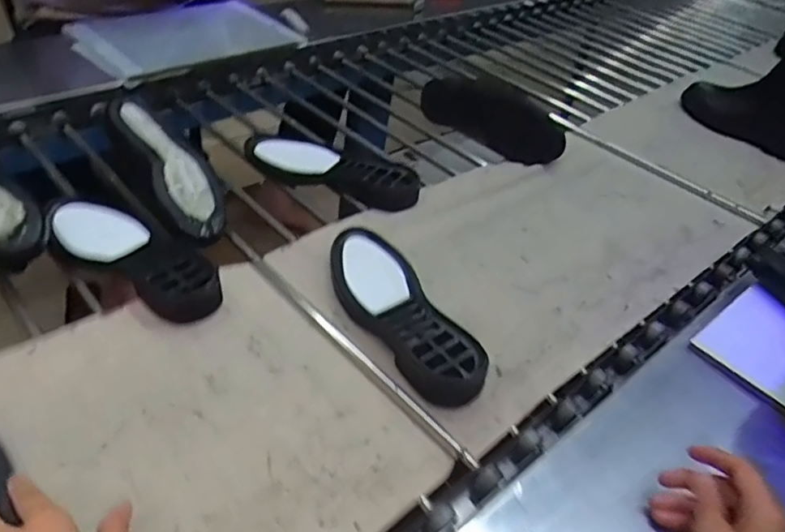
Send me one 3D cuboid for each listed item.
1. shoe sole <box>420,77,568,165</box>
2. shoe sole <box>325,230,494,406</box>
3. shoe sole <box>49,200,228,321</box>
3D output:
[{"bbox_3d":[0.155,-0.241,0.939,0.249,0.092,0.040,35,29,33],"label":"shoe sole"},{"bbox_3d":[0.005,0.045,0.630,0.085,0.030,0.245,-17,48,-24],"label":"shoe sole"},{"bbox_3d":[-0.285,-0.013,0.654,0.233,0.029,0.081,26,46,19],"label":"shoe sole"}]

